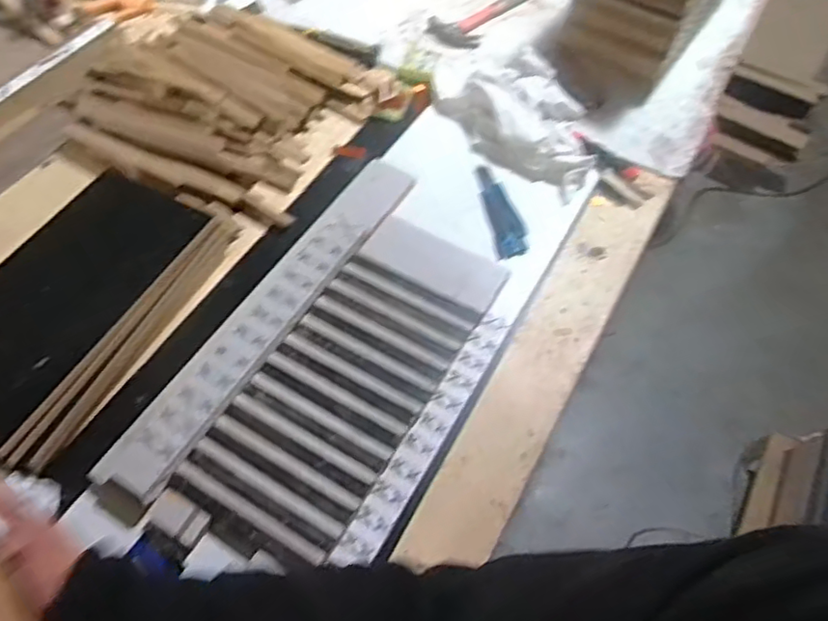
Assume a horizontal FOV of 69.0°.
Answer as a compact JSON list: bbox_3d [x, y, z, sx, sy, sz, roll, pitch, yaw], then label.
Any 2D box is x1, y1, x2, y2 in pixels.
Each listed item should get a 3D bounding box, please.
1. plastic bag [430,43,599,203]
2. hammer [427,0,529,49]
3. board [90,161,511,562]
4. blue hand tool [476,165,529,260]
[{"bbox_3d":[0.177,-0.304,0.940,0.272,0.060,0.182,40,64,21],"label":"plastic bag"},{"bbox_3d":[0.137,-0.578,1.164,0.113,0.041,0.264,33,62,17],"label":"hammer"},{"bbox_3d":[-0.076,0.047,0.712,0.285,0.031,0.519,26,60,14],"label":"board"},{"bbox_3d":[0.125,-0.145,0.869,0.047,0.023,0.166,-8,58,-7],"label":"blue hand tool"}]

